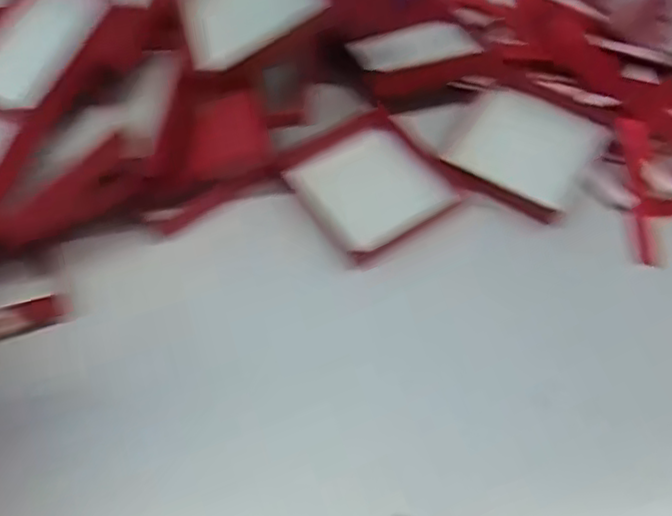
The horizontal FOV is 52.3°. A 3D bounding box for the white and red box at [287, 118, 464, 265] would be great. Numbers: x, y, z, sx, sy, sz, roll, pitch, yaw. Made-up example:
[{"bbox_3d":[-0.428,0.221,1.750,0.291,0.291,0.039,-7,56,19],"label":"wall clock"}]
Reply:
[{"bbox_3d":[0.025,-0.046,0.469,0.091,0.022,0.083,-31,63,-19],"label":"white and red box"}]

